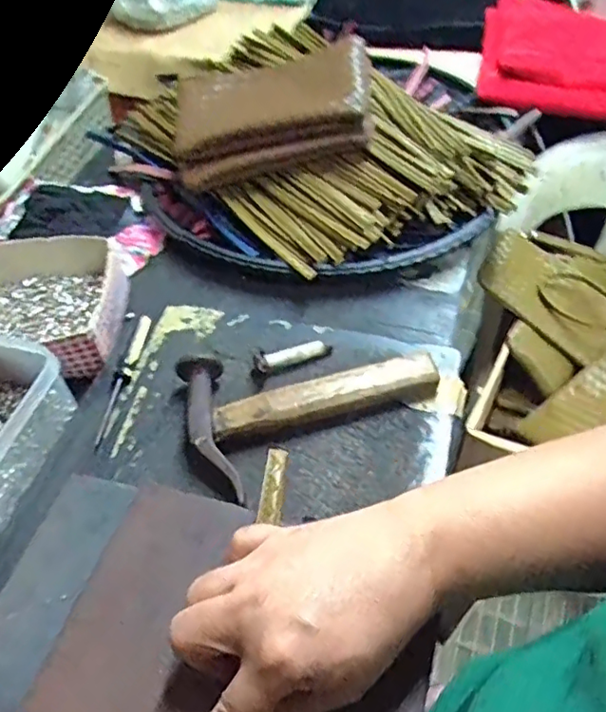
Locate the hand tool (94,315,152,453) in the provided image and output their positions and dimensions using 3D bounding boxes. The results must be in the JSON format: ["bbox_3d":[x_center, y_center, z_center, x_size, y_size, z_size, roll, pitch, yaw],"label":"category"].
[{"bbox_3d":[-0.153,0.019,0.494,0.015,0.019,0.126,5,51,9],"label":"hand tool"}]

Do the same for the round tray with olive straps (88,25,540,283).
[{"bbox_3d":[0.017,-0.259,0.642,0.389,0.119,0.393,-27,54,-17],"label":"round tray with olive straps"}]

